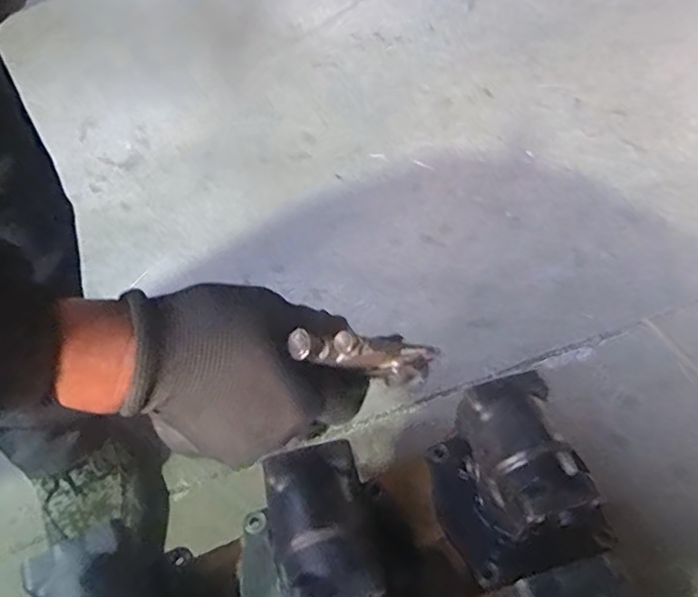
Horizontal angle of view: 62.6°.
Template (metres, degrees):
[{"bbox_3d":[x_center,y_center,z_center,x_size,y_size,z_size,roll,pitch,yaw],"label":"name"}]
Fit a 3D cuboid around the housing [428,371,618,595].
[{"bbox_3d":[0.149,0.162,0.512,0.124,0.110,0.146,-16,49,-13],"label":"housing"}]

